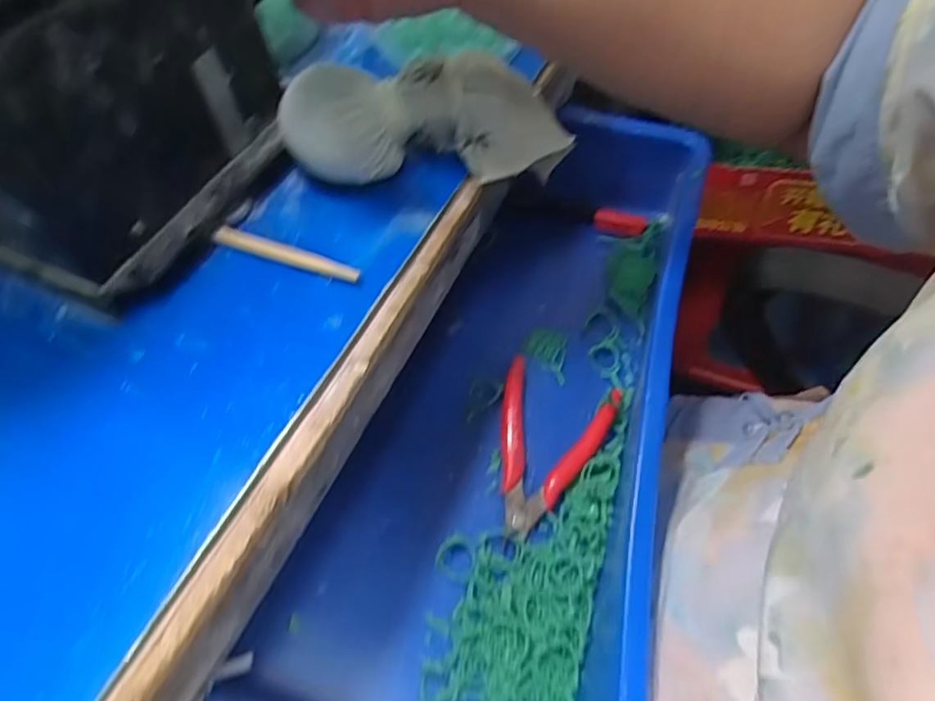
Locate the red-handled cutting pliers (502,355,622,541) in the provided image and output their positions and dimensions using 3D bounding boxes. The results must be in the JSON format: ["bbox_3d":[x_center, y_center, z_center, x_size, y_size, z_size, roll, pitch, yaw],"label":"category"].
[{"bbox_3d":[0.044,0.058,0.383,0.074,0.014,0.113,22,59,19],"label":"red-handled cutting pliers"}]

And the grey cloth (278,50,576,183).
[{"bbox_3d":[-0.020,-0.118,0.310,0.142,0.050,0.047,-8,55,0],"label":"grey cloth"}]

